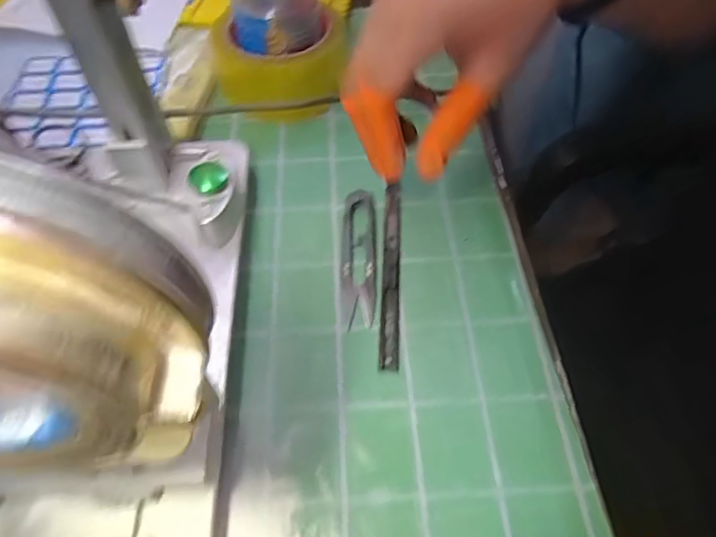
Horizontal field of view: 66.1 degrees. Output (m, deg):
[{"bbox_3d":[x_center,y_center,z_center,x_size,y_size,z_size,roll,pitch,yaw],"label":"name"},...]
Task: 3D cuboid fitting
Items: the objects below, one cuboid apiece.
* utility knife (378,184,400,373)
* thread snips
[{"bbox_3d":[0.021,-0.002,0.347,0.011,0.008,0.137,3,58,1],"label":"utility knife"},{"bbox_3d":[0.001,-0.010,0.354,0.022,0.006,0.101,0,55,1],"label":"thread snips"}]

